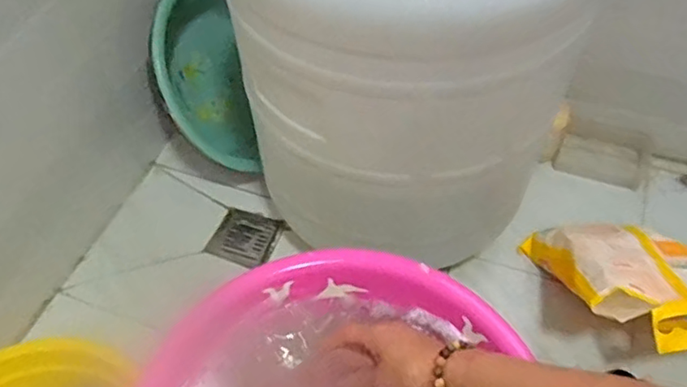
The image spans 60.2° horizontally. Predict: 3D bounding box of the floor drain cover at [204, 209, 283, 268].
[{"bbox_3d":[-0.184,0.081,1.109,0.116,0.014,0.110,19,56,14],"label":"floor drain cover"}]

